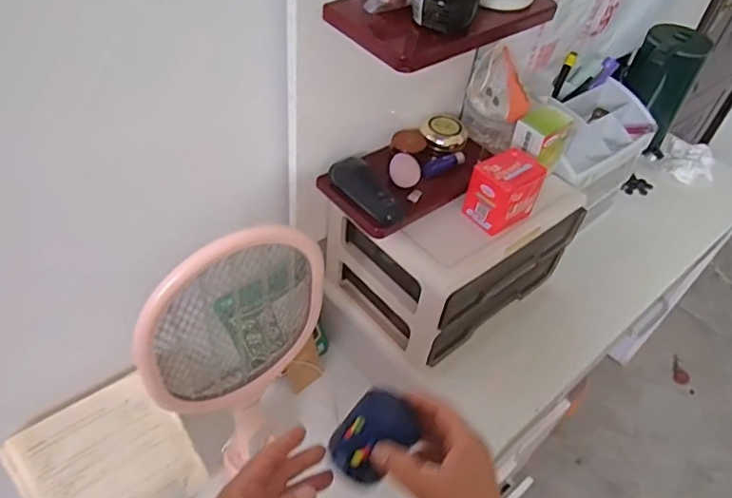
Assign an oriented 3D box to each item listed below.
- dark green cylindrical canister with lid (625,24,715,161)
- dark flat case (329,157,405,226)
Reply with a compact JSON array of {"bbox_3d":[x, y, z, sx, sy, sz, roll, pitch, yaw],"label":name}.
[{"bbox_3d":[0.642,-0.351,1.196,0.133,0.227,0.144,23,48,14],"label":"dark green cylindrical canister with lid"},{"bbox_3d":[0.003,-0.079,0.718,0.046,0.035,0.113,-32,58,-31],"label":"dark flat case"}]

